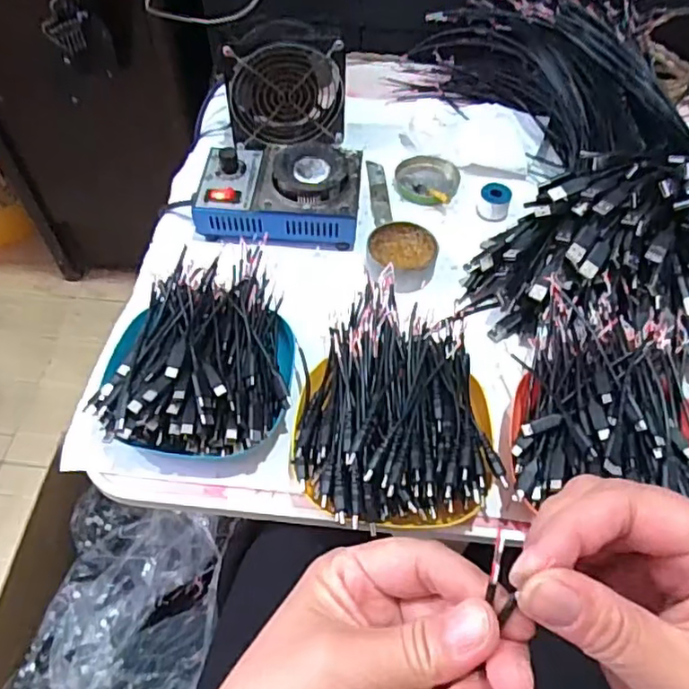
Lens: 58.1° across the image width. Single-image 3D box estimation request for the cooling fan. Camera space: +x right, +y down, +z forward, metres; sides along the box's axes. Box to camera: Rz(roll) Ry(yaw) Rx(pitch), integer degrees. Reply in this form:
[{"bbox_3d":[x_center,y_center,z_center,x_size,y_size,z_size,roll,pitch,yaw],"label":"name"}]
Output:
[{"bbox_3d":[-0.059,-0.255,0.629,0.114,0.101,0.040,-15,57,-10],"label":"cooling fan"}]

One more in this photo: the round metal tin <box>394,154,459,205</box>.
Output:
[{"bbox_3d":[0.084,-0.173,0.641,0.064,0.012,0.067,0,56,0],"label":"round metal tin"}]

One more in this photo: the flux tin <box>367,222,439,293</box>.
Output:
[{"bbox_3d":[0.053,-0.079,0.568,0.062,0.024,0.069,4,56,2],"label":"flux tin"}]

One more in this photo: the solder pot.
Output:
[{"bbox_3d":[-0.061,-0.143,0.587,0.150,0.062,0.103,4,56,2],"label":"solder pot"}]

